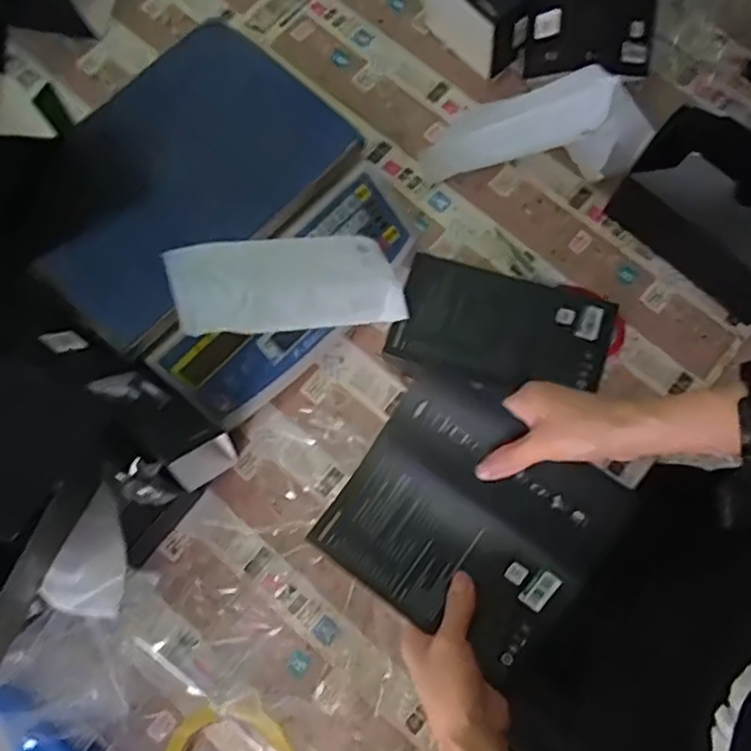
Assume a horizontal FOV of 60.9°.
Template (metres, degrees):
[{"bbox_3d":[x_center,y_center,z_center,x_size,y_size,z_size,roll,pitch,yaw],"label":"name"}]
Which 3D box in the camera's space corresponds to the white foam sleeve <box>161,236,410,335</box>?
[{"bbox_3d":[-0.066,-0.073,0.507,0.182,0.024,0.071,-5,75,-26],"label":"white foam sleeve"}]

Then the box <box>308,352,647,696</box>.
[{"bbox_3d":[0.067,0.103,0.463,0.175,0.039,0.161,34,79,8],"label":"box"}]

